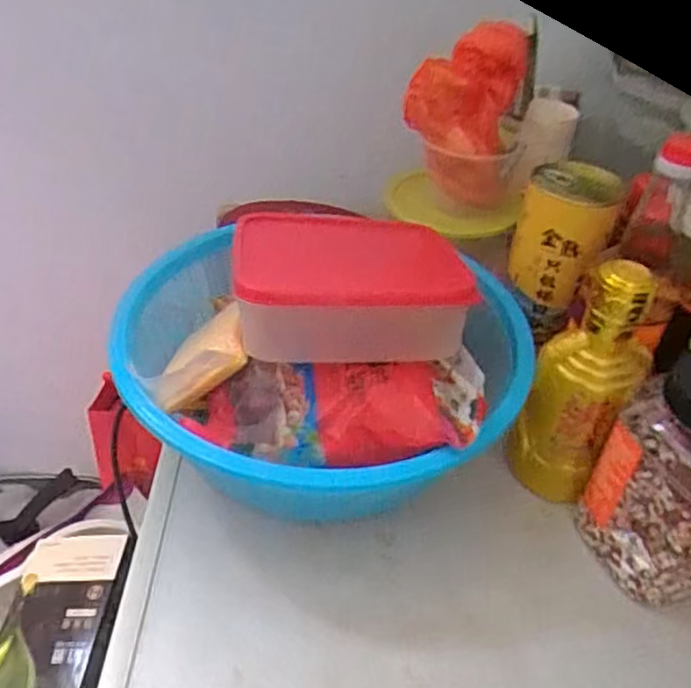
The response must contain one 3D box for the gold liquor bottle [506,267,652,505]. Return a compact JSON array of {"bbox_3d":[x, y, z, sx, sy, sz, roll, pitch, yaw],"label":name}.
[{"bbox_3d":[0.185,0.037,0.543,0.072,0.211,0.055,26,42,23],"label":"gold liquor bottle"}]

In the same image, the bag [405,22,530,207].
[{"bbox_3d":[0.114,-0.217,0.663,0.107,0.141,0.108,12,38,8],"label":"bag"}]

